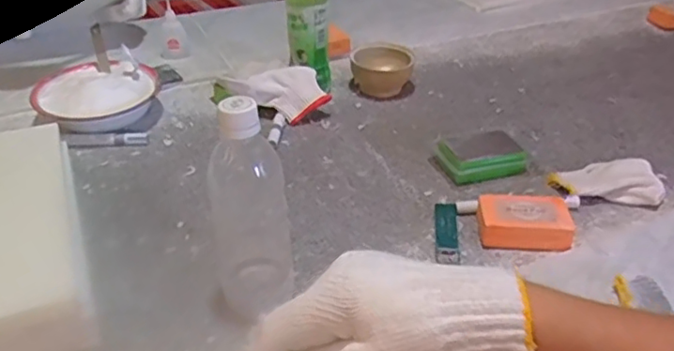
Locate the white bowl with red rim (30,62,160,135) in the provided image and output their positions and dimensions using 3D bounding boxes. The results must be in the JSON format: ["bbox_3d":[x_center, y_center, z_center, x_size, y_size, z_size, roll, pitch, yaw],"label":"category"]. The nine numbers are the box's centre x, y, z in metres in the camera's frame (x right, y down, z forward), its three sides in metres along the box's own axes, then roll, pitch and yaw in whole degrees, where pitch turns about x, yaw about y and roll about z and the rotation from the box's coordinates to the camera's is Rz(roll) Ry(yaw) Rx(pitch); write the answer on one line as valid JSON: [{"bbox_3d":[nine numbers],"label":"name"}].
[{"bbox_3d":[-0.330,-0.104,0.831,0.159,0.042,0.145,0,35,0],"label":"white bowl with red rim"}]

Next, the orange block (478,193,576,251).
[{"bbox_3d":[0.201,0.048,0.648,0.093,0.027,0.061,3,35,4],"label":"orange block"}]

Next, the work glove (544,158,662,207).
[{"bbox_3d":[0.319,0.010,0.712,0.125,0.029,0.065,-3,35,-5],"label":"work glove"}]

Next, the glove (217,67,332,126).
[{"bbox_3d":[-0.085,-0.114,0.846,0.145,0.057,0.057,-8,36,-13],"label":"glove"}]

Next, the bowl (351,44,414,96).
[{"bbox_3d":[0.069,-0.160,0.932,0.092,0.054,0.099,0,35,0],"label":"bowl"}]

